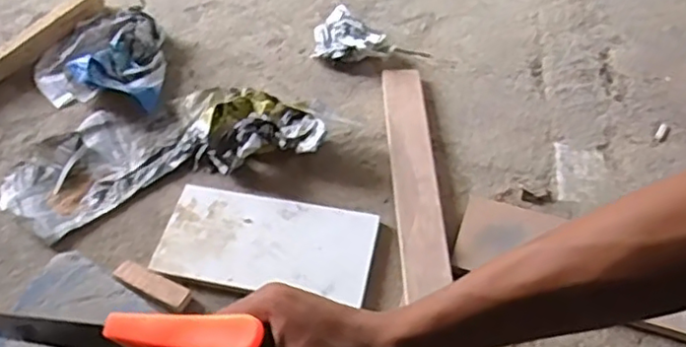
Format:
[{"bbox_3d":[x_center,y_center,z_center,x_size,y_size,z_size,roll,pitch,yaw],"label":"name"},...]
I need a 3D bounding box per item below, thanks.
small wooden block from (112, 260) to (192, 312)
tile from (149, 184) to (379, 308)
[{"bbox_3d":[-0.235,0.140,0.797,0.107,0.024,0.030,24,58,18],"label":"small wooden block"},{"bbox_3d":[-0.097,0.085,0.825,0.269,0.008,0.140,6,54,7],"label":"tile"}]

